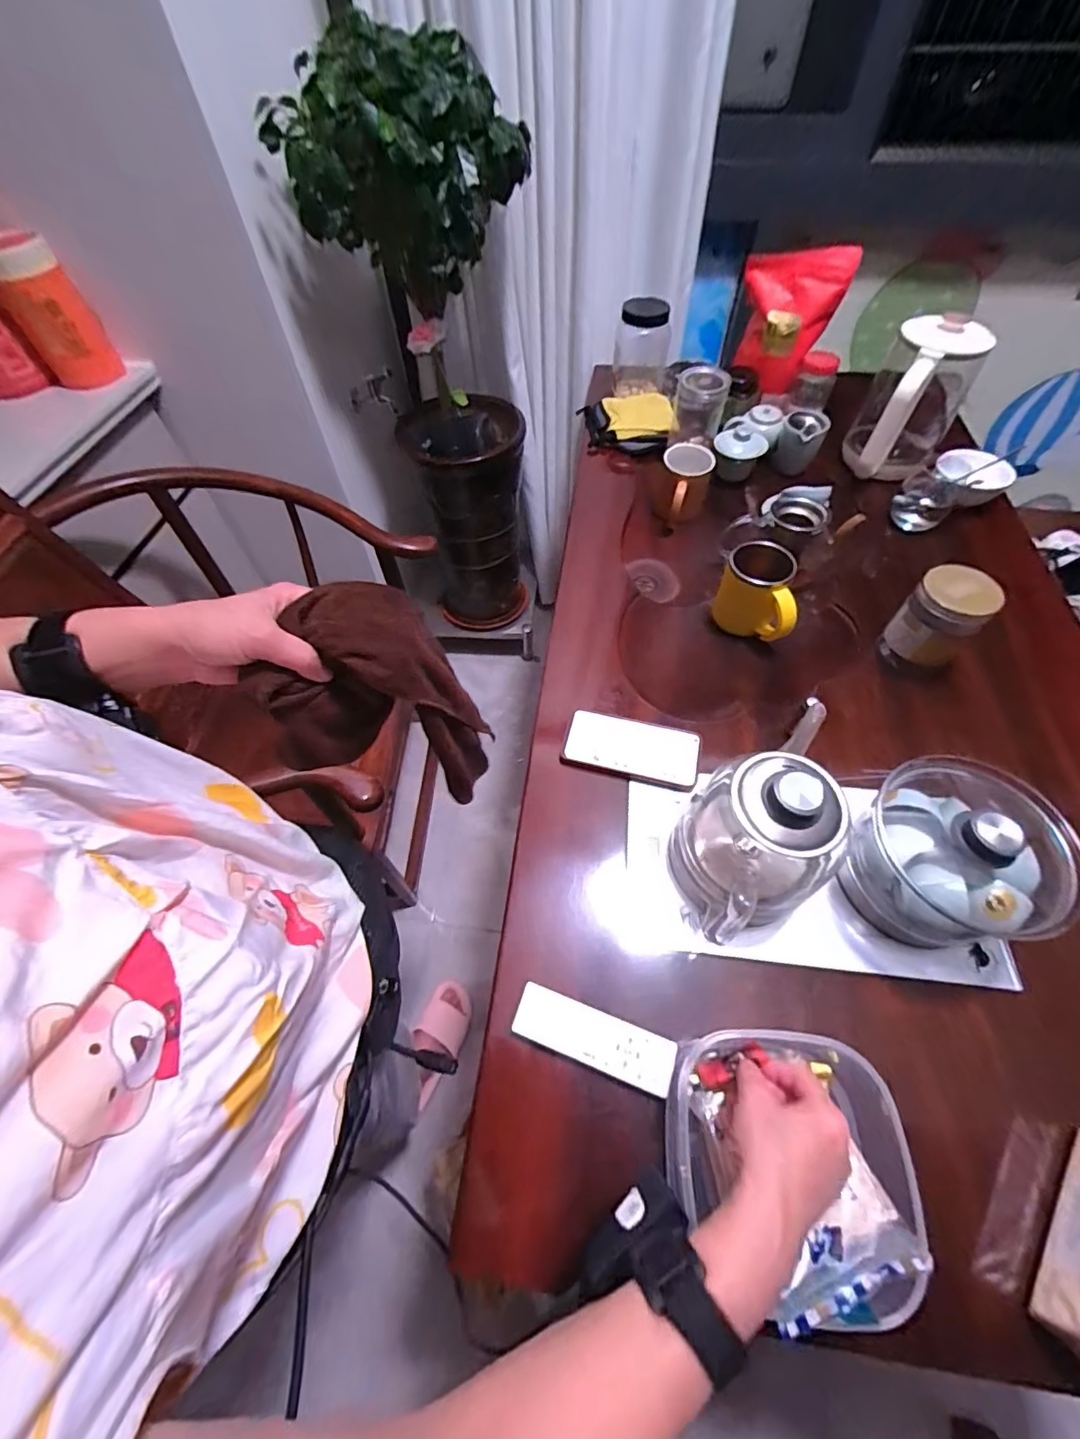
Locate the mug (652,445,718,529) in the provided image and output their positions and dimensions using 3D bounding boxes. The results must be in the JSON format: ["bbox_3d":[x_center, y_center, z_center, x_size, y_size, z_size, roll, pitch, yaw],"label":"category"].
[{"bbox_3d":[0.240,-0.393,0.876,0.081,0.100,0.114,16,59,12],"label":"mug"}]

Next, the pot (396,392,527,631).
[{"bbox_3d":[-0.172,-0.511,1.406,0.267,0.612,0.288,-1,57,1],"label":"pot"}]

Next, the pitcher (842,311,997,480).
[{"bbox_3d":[0.599,-0.511,0.836,0.135,0.192,0.164,31,63,19],"label":"pitcher"}]

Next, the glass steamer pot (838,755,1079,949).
[{"bbox_3d":[0.379,0.127,0.482,0.132,0.139,0.156,-18,59,-10],"label":"glass steamer pot"}]

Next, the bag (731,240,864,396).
[{"bbox_3d":[0.435,-0.703,0.924,0.163,0.208,0.069,15,59,11],"label":"bag"}]

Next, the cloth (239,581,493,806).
[{"bbox_3d":[-0.133,-0.007,0.446,0.143,0.219,0.079,-6,57,-2],"label":"cloth"}]

